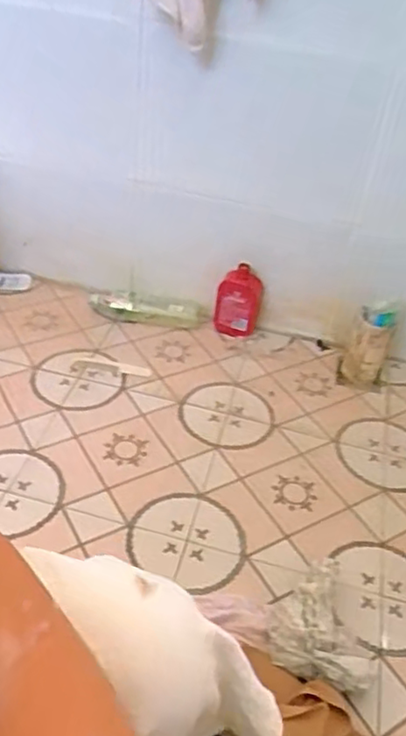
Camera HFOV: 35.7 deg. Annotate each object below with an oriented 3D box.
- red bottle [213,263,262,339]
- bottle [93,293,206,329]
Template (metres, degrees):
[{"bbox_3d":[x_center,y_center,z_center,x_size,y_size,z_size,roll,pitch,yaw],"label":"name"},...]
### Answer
[{"bbox_3d":[0.075,-0.136,1.342,0.097,0.148,0.078,7,39,1],"label":"red bottle"},{"bbox_3d":[-0.118,-0.127,1.379,0.258,0.054,0.073,8,39,2],"label":"bottle"}]

